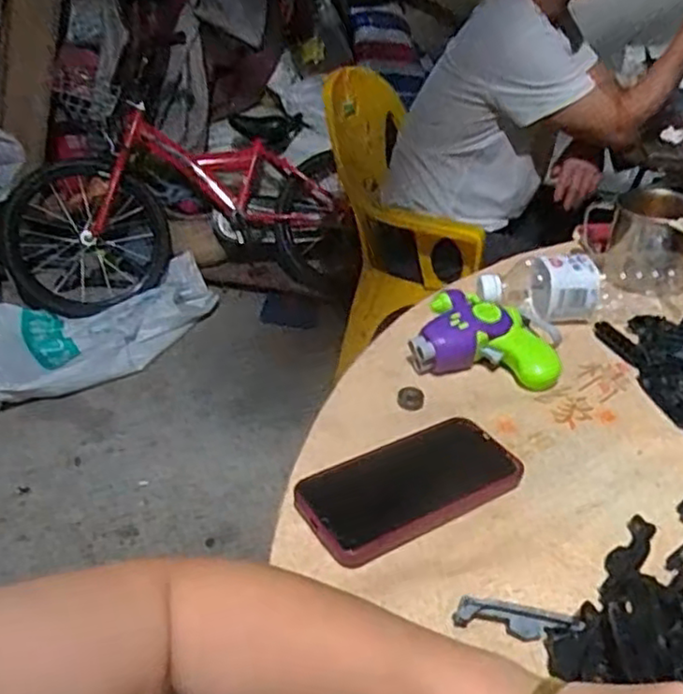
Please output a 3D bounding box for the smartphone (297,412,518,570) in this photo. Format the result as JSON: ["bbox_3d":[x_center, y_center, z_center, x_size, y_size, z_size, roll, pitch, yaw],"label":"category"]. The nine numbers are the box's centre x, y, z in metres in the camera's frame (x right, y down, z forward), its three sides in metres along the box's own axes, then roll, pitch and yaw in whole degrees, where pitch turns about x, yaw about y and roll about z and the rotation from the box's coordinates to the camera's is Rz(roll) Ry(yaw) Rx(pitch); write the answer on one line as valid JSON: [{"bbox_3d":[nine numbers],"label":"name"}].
[{"bbox_3d":[0.050,0.098,0.495,0.162,0.012,0.079,-19,38,-26],"label":"smartphone"}]

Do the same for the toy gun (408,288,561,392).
[{"bbox_3d":[0.134,-0.009,0.624,0.130,0.048,0.091,10,34,14],"label":"toy gun"}]

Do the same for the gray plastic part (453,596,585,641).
[{"bbox_3d":[0.105,0.162,0.405,0.073,0.014,0.014,6,34,8],"label":"gray plastic part"}]

